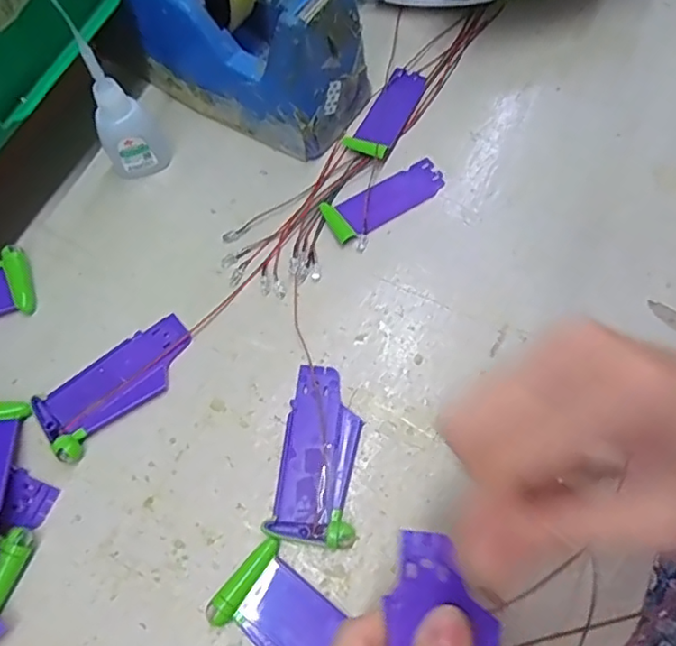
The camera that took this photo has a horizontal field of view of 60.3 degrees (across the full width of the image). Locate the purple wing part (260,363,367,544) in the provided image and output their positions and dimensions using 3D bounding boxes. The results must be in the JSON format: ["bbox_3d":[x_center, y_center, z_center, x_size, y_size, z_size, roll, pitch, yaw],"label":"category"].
[{"bbox_3d":[-0.008,0.066,0.299,0.041,0.012,0.088,9,68,5],"label":"purple wing part"}]

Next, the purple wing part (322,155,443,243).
[{"bbox_3d":[0.030,-0.077,0.361,0.078,0.004,0.029,-26,69,-10],"label":"purple wing part"}]

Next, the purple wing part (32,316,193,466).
[{"bbox_3d":[-0.119,0.032,0.318,0.089,0.008,0.038,-39,72,-14],"label":"purple wing part"}]

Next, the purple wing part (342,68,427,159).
[{"bbox_3d":[0.035,-0.141,0.388,0.029,0.007,0.078,28,70,12],"label":"purple wing part"}]

